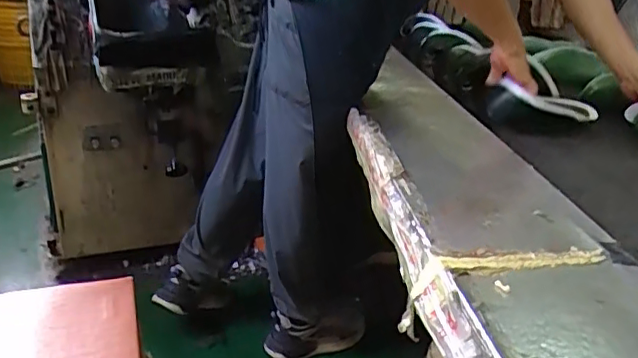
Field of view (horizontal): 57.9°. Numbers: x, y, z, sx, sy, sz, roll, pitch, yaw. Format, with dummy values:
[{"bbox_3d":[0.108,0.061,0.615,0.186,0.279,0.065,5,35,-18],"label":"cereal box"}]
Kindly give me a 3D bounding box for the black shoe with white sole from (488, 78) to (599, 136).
[{"bbox_3d":[0.475,-0.149,1.205,0.245,0.089,0.068,-4,25,-16],"label":"black shoe with white sole"}]

